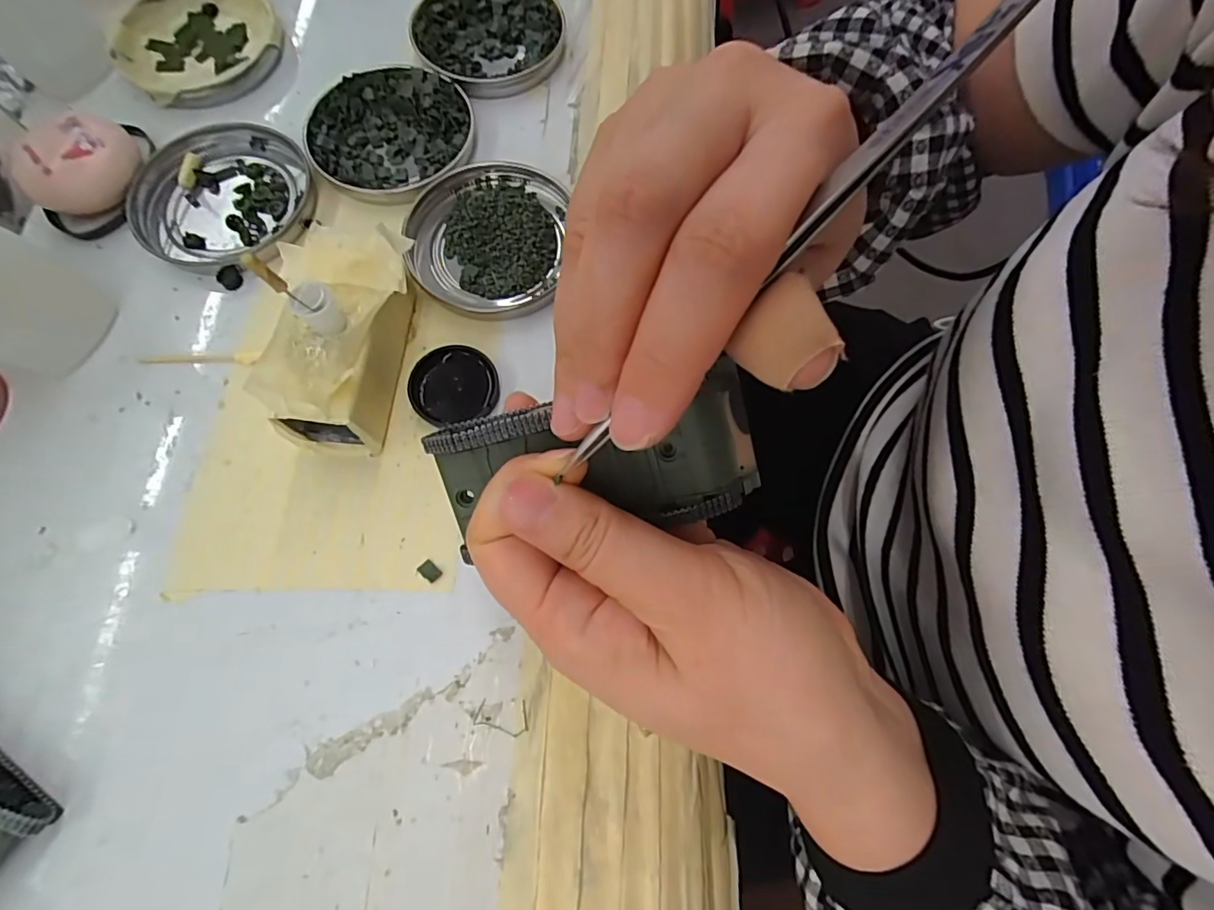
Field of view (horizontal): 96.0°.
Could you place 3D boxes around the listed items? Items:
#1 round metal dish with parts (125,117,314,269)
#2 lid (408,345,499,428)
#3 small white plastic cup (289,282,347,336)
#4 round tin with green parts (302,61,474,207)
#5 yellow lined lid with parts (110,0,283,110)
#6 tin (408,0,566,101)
[{"bbox_3d":[-0.179,-0.120,0.254,0.074,0.008,0.077,0,71,0],"label":"round metal dish with parts"},{"bbox_3d":[-0.064,-0.030,0.227,0.035,0.009,0.034,0,71,0],"label":"lid"},{"bbox_3d":[-0.103,-0.052,0.195,0.014,0.017,0.011,-37,75,-12],"label":"small white plastic cup"},{"bbox_3d":[-0.105,-0.158,0.266,0.076,0.009,0.075,-16,72,-6],"label":"round tin with green parts"},{"bbox_3d":[-0.212,-0.215,0.285,0.078,0.012,0.081,0,71,0],"label":"yellow lined lid with parts"},{"bbox_3d":[-0.061,-0.221,0.287,0.076,0.010,0.071,-17,72,-6],"label":"tin"}]

